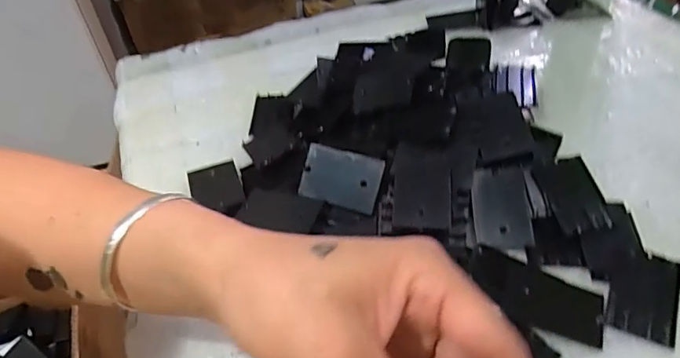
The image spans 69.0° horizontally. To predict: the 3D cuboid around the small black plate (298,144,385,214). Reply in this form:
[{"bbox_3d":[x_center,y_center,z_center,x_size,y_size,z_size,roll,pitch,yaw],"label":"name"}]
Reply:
[{"bbox_3d":[0.000,0.000,0.338,0.054,0.004,0.037,15,92,16],"label":"small black plate"}]

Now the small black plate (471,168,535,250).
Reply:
[{"bbox_3d":[0.105,0.019,0.324,0.036,0.004,0.055,-1,63,2],"label":"small black plate"}]

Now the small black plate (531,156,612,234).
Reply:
[{"bbox_3d":[0.154,0.010,0.326,0.036,0.005,0.052,-17,62,-6],"label":"small black plate"}]

